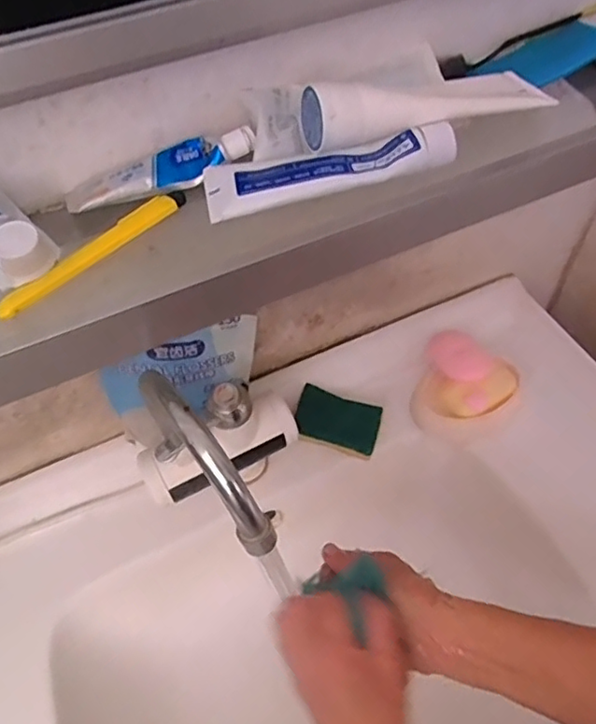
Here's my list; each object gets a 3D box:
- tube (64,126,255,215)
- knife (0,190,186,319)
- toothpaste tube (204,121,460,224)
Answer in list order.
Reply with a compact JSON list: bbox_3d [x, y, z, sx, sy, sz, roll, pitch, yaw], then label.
[{"bbox_3d":[-0.091,-0.130,0.392,0.127,0.016,0.031,-20,59,-9],"label":"tube"},{"bbox_3d":[-0.124,-0.069,0.360,0.015,0.012,0.133,36,65,25],"label":"knife"},{"bbox_3d":[0.020,-0.129,0.382,0.161,0.025,0.044,-10,55,-3],"label":"toothpaste tube"}]

